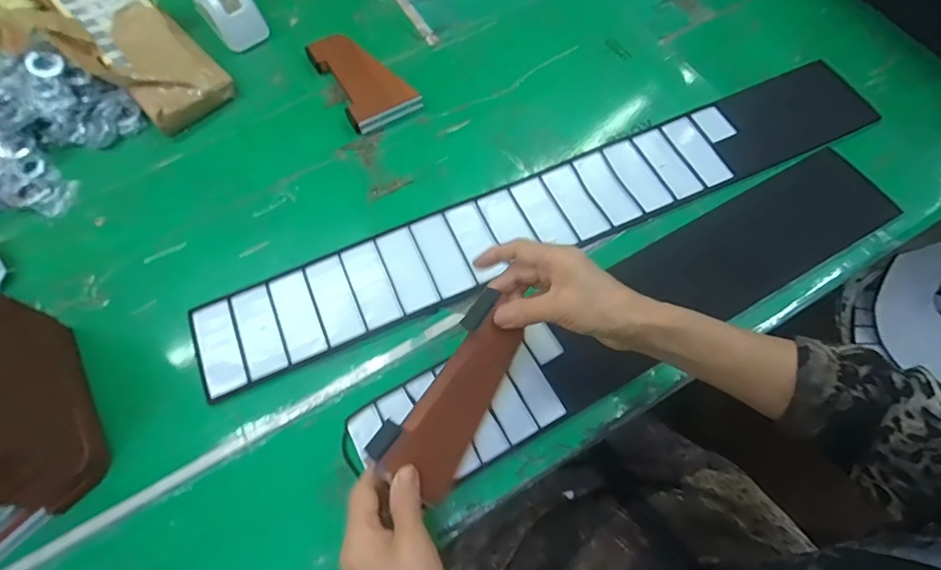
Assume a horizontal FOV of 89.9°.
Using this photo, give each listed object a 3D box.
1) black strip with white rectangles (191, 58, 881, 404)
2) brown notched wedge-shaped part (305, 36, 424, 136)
[{"bbox_3d":[0.090,-0.079,0.482,0.725,0.005,0.099,-23,66,-8],"label":"black strip with white rectangles"},{"bbox_3d":[-0.131,-0.246,0.557,0.079,0.019,0.152,-33,68,-12],"label":"brown notched wedge-shaped part"}]

